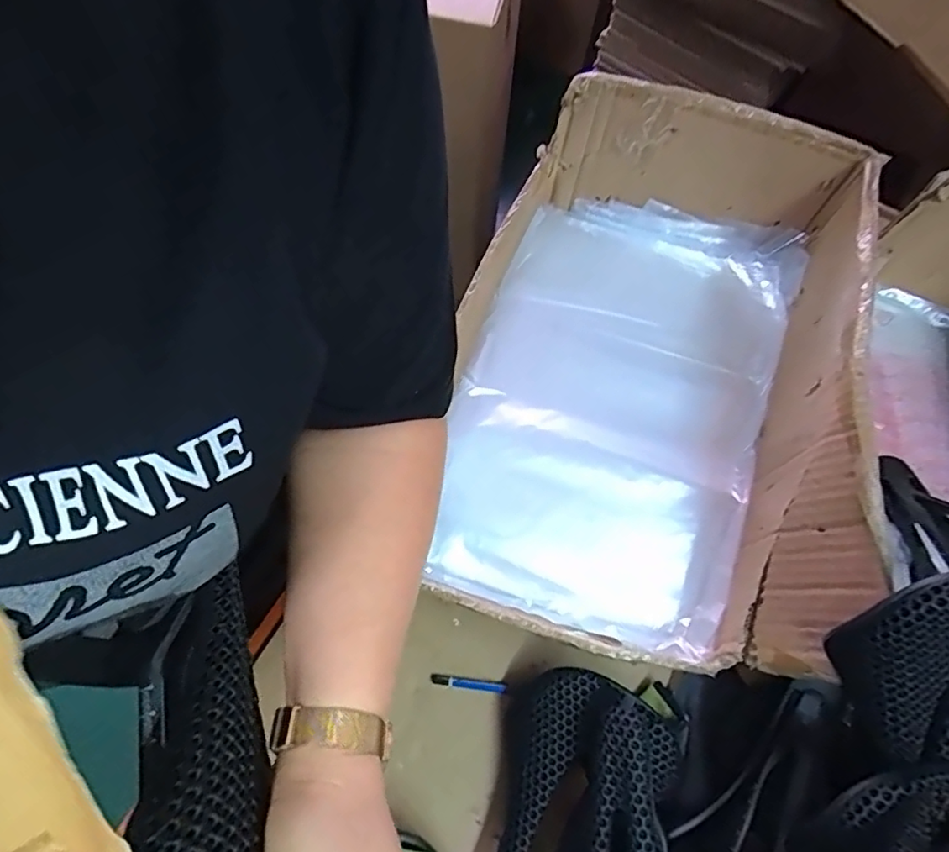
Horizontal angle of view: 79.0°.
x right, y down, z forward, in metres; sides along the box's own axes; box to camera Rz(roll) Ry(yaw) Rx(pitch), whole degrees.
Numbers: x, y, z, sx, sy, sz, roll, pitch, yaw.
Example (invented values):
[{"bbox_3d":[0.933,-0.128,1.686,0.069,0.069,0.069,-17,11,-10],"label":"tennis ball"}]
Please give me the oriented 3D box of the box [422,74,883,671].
[{"bbox_3d":[0.131,-0.046,0.498,0.291,0.185,0.439,18,68,5],"label":"box"}]

